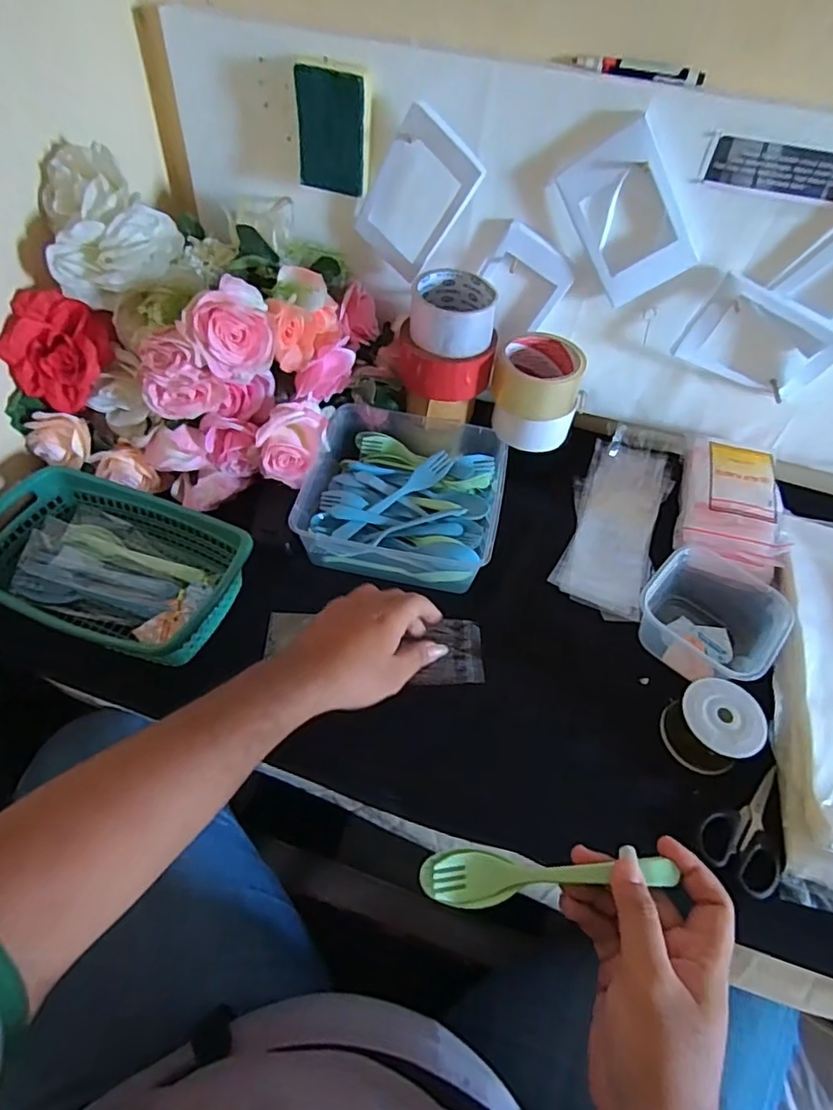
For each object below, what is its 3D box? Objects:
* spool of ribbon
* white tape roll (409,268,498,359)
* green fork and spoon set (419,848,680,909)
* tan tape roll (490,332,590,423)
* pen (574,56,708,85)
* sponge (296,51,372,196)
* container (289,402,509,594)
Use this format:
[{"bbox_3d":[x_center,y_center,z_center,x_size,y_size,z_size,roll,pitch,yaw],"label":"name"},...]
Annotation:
[{"bbox_3d":[0.252,0.147,0.487,0.061,0.051,0.066,2,51,-3],"label":"spool of ribbon"},{"bbox_3d":[0.038,-0.252,0.592,0.085,0.047,0.088,7,51,1],"label":"white tape roll"},{"bbox_3d":[0.080,0.198,0.348,0.152,0.020,0.029,1,52,-3],"label":"green fork and spoon set"},{"bbox_3d":[0.132,-0.194,0.617,0.094,0.056,0.074,15,52,7],"label":"tan tape roll"},{"bbox_3d":[0.193,-0.421,0.492,0.110,0.011,0.016,17,52,8],"label":"pen"},{"bbox_3d":[-0.082,-0.418,0.559,0.067,0.100,0.022,15,52,7],"label":"sponge"},{"bbox_3d":[-0.010,-0.073,0.625,0.198,0.063,0.208,11,52,4],"label":"container"}]

